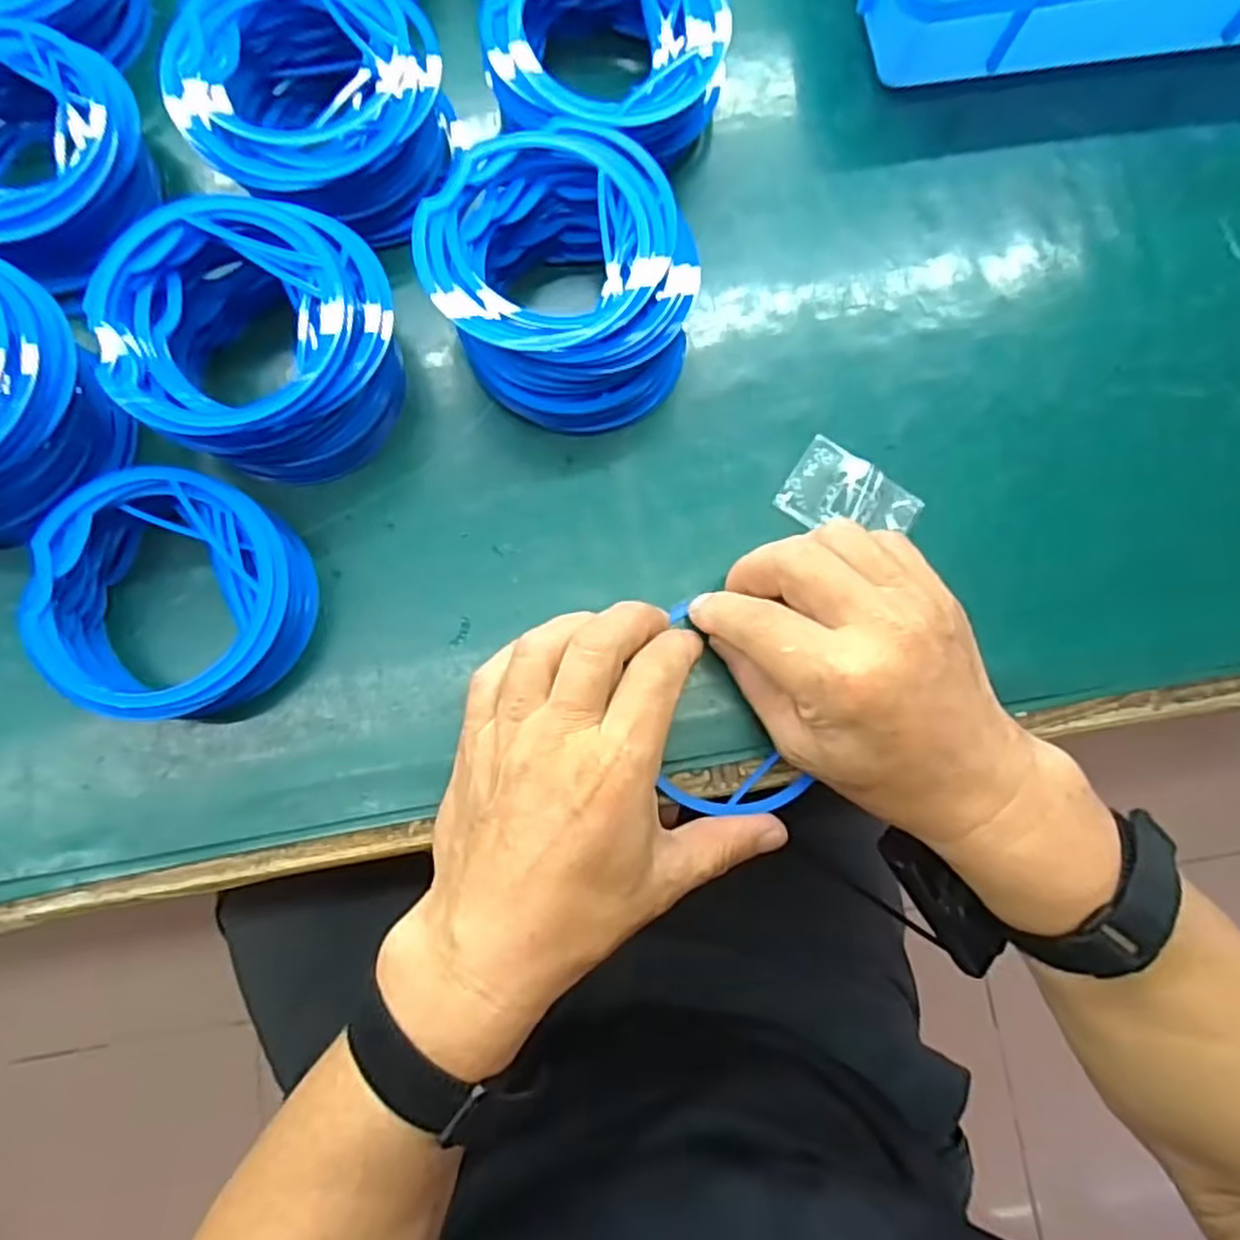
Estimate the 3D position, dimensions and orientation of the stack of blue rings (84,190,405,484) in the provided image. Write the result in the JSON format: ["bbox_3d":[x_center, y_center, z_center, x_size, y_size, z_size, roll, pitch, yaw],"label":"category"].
[{"bbox_3d":[-0.149,-0.116,0.319,0.111,0.053,0.108,-26,84,-6],"label":"stack of blue rings"}]

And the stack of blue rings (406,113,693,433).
[{"bbox_3d":[-0.024,-0.146,0.330,0.109,0.051,0.117,-28,84,-6],"label":"stack of blue rings"}]

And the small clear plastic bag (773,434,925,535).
[{"bbox_3d":[0.104,-0.053,0.342,0.057,0.004,0.039,33,84,2],"label":"small clear plastic bag"}]

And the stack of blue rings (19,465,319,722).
[{"bbox_3d":[-0.181,-0.009,0.310,0.095,0.034,0.096,8,81,-2],"label":"stack of blue rings"}]

